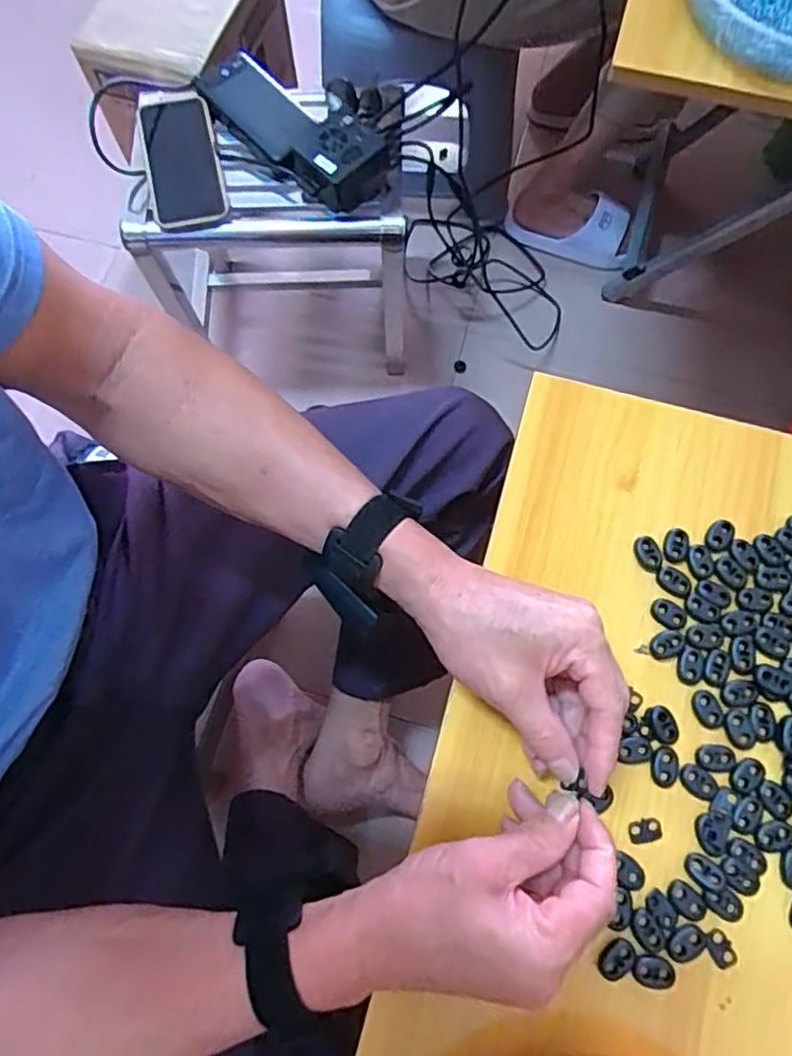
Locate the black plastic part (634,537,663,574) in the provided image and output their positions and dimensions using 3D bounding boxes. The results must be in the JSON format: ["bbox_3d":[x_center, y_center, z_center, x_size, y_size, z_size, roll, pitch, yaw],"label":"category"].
[{"bbox_3d":[0.156,0.016,0.393,0.014,0.004,0.022,-18,75,-4],"label":"black plastic part"}]

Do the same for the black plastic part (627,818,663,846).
[{"bbox_3d":[0.139,0.169,0.355,0.019,0.004,0.012,-13,74,-2],"label":"black plastic part"}]

